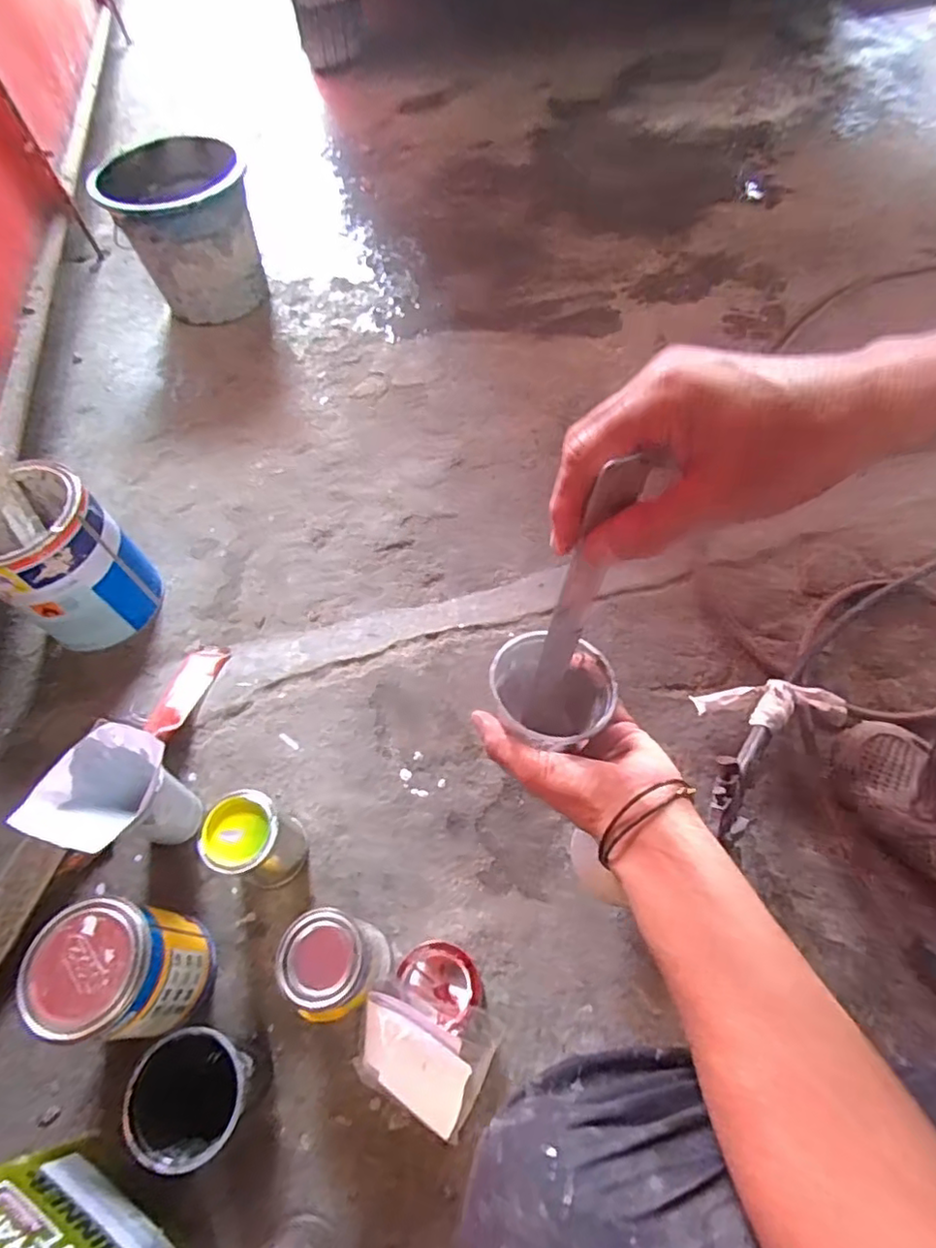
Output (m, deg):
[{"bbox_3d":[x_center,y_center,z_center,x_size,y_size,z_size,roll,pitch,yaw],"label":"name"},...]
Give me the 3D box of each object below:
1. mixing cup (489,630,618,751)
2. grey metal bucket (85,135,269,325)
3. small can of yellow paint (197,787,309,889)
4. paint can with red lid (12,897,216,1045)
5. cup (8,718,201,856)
[{"bbox_3d":[0.064,0.056,0.459,0.082,0.077,0.083,-2,58,3],"label":"mixing cup"},{"bbox_3d":[-0.532,-0.741,1.198,0.227,0.242,0.262,-26,60,-11],"label":"grey metal bucket"},{"bbox_3d":[-0.212,0.219,0.623,0.068,0.108,0.071,-2,58,3],"label":"small can of yellow paint"},{"bbox_3d":[-0.303,0.309,0.554,0.099,0.137,0.098,-2,60,4],"label":"paint can with red lid"},{"bbox_3d":[-0.336,0.188,0.637,0.099,0.173,0.113,14,63,13],"label":"cup"}]

